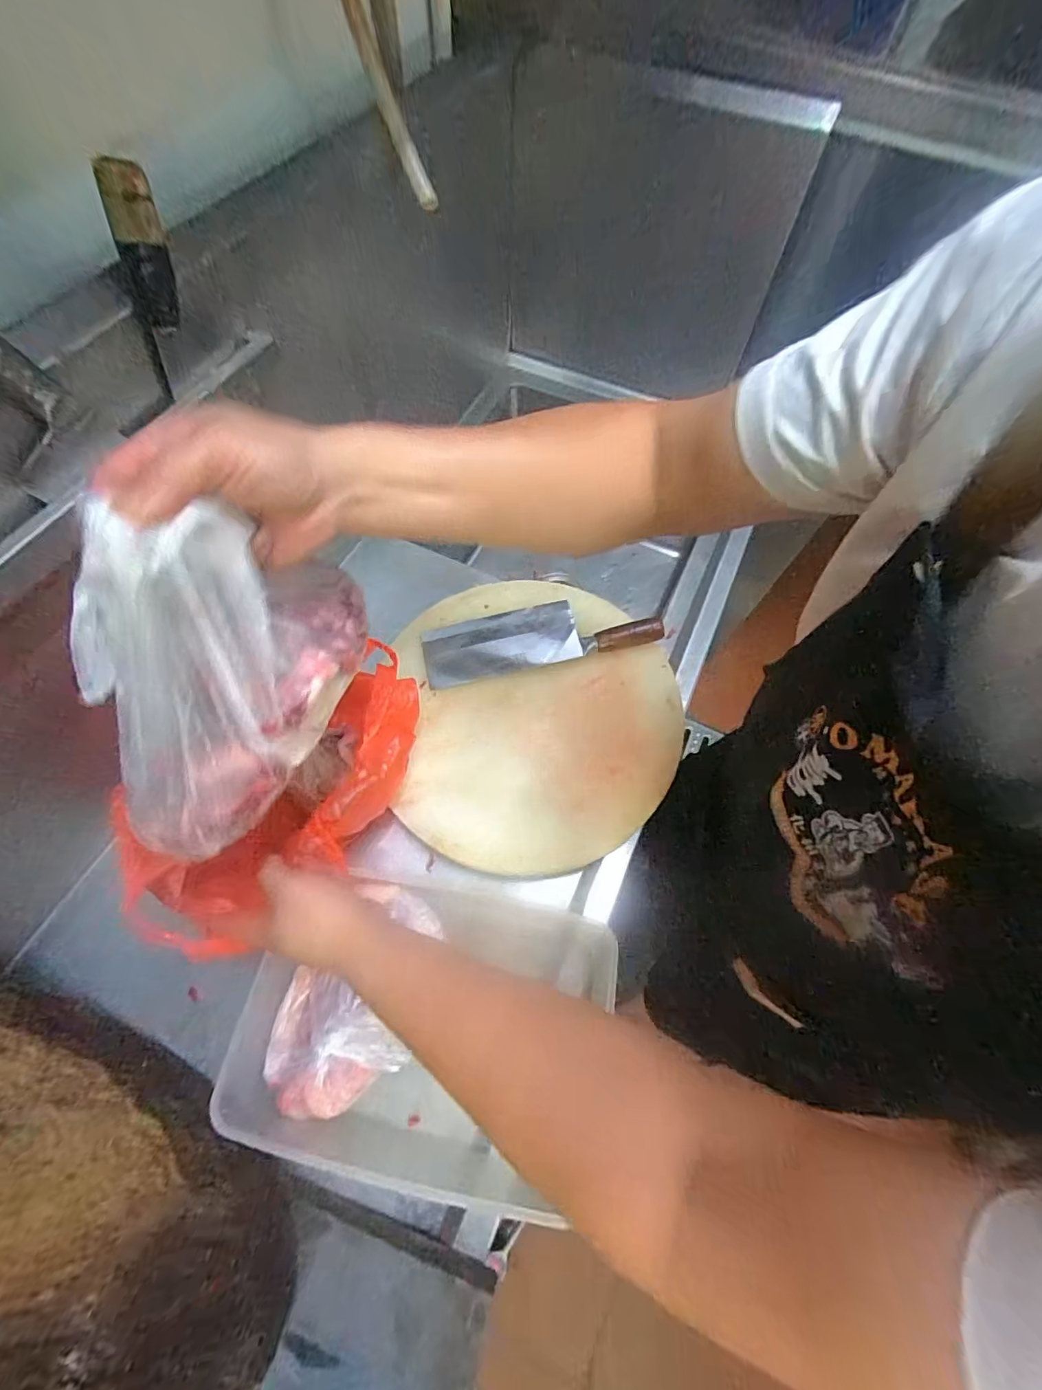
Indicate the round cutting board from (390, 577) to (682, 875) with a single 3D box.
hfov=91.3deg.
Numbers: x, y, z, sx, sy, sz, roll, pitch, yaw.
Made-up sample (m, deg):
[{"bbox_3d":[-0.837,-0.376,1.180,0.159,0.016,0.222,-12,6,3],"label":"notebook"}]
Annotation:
[{"bbox_3d":[0.020,0.018,0.644,0.342,0.037,0.372,-5,64,-5],"label":"round cutting board"}]

